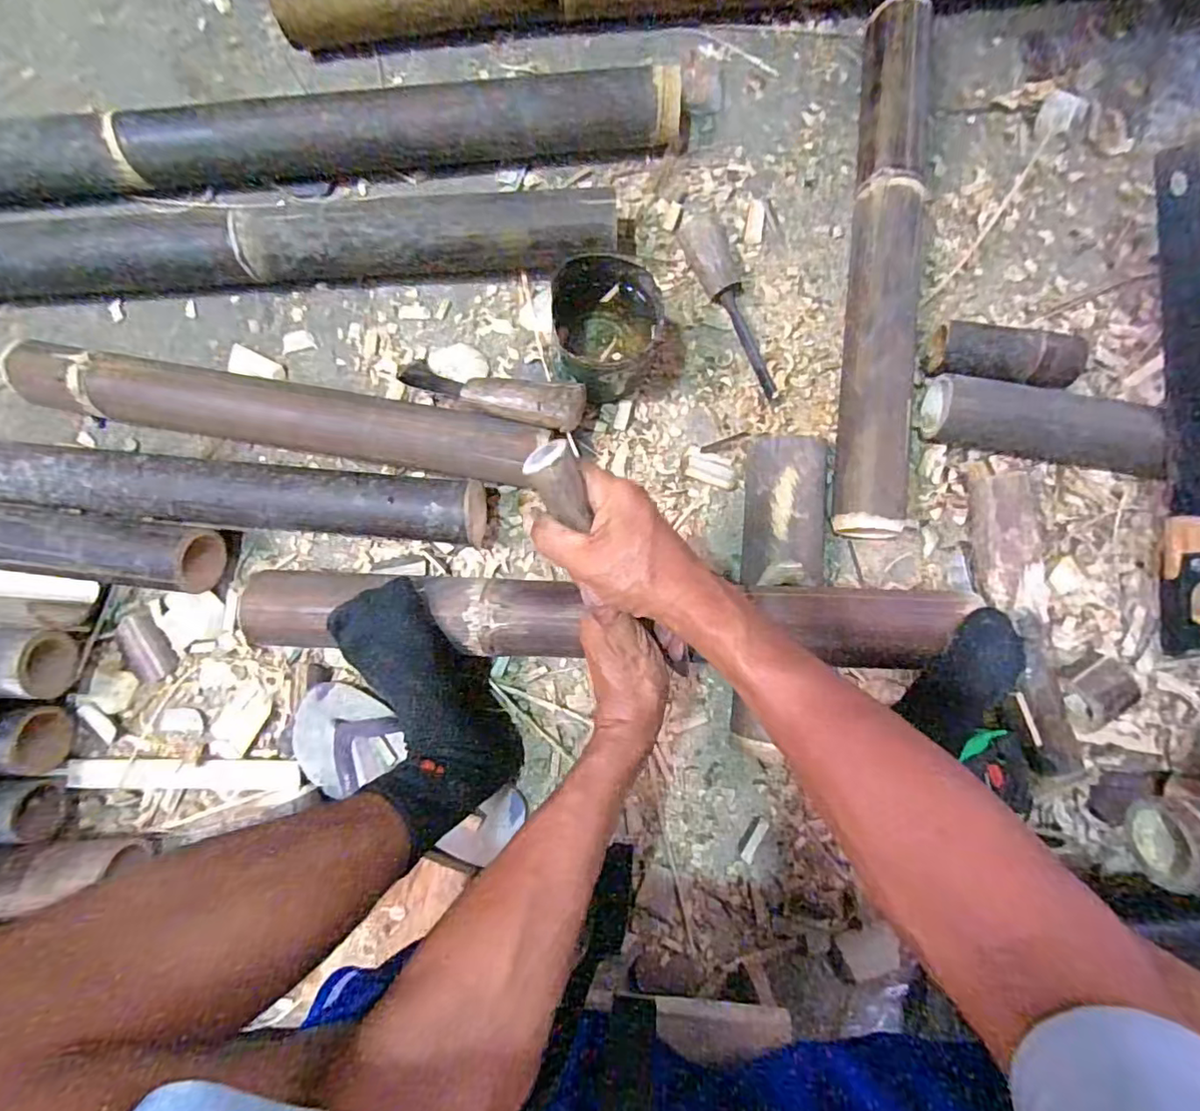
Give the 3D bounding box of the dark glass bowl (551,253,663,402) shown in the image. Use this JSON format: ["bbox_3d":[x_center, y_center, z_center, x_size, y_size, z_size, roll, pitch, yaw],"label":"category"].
[{"bbox_3d":[0.003,-0.210,0.553,0.092,0.126,0.100,0,87,2],"label":"dark glass bowl"}]

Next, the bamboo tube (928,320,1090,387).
[{"bbox_3d":[0.411,-0.197,0.584,0.143,0.055,0.054,11,88,2],"label":"bamboo tube"}]

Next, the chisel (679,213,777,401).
[{"bbox_3d":[0.144,-0.266,0.590,0.051,0.039,0.215,-28,87,0],"label":"chisel"}]

